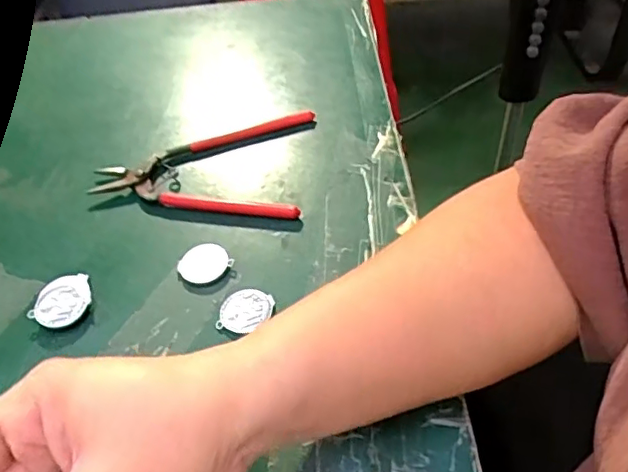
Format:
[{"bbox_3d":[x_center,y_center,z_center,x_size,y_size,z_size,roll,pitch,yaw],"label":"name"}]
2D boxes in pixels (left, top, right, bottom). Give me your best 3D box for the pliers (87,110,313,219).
[{"bbox_3d":[-0.077,-0.058,0.430,0.150,0.010,0.109,4,47,11],"label":"pliers"}]

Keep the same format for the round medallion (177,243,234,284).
[{"bbox_3d":[-0.067,0.016,0.357,0.031,0.004,0.027,-26,49,-17],"label":"round medallion"}]

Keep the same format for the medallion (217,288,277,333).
[{"bbox_3d":[-0.039,0.042,0.332,0.027,0.004,0.029,-4,46,4],"label":"medallion"}]

